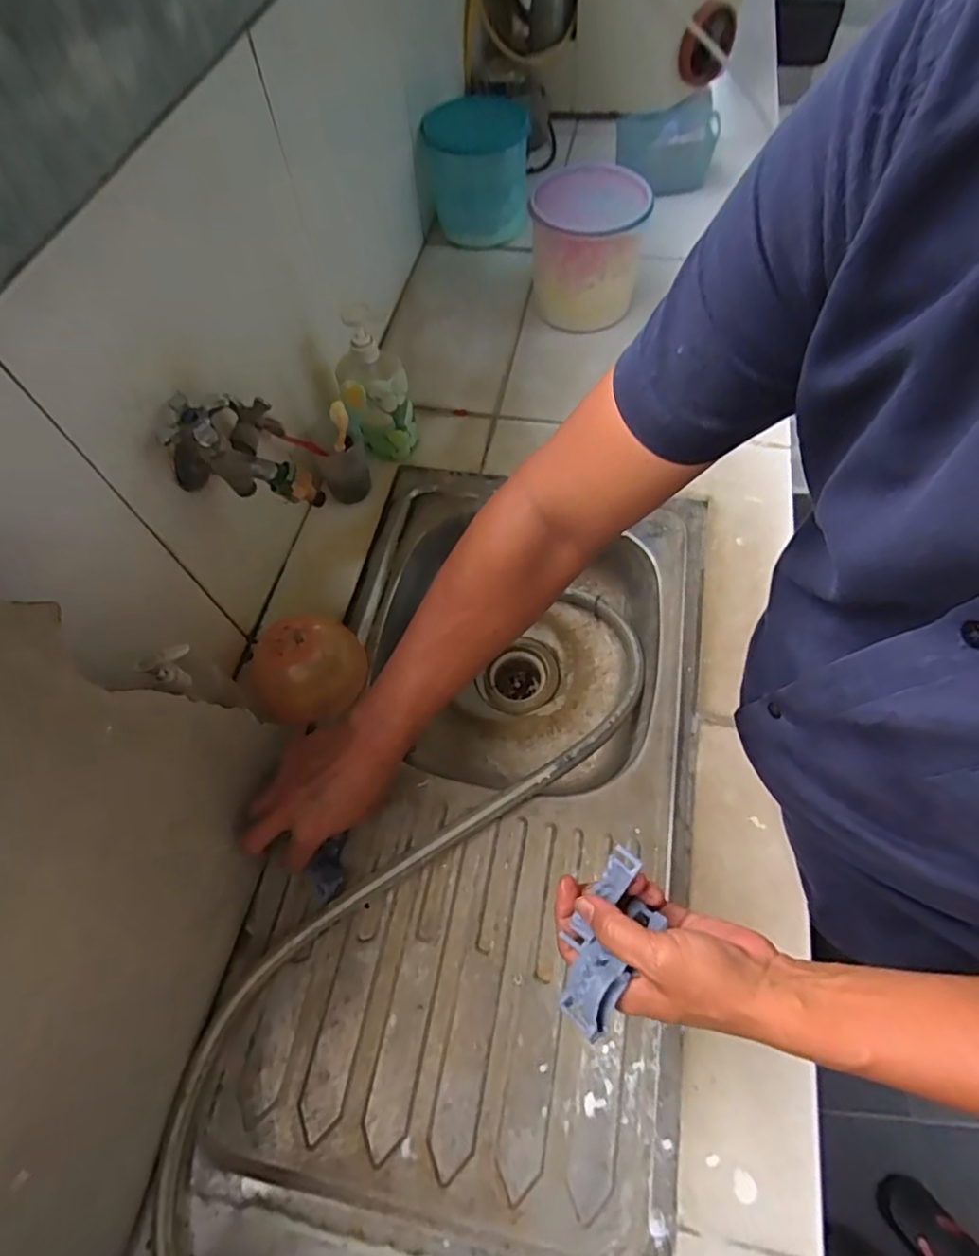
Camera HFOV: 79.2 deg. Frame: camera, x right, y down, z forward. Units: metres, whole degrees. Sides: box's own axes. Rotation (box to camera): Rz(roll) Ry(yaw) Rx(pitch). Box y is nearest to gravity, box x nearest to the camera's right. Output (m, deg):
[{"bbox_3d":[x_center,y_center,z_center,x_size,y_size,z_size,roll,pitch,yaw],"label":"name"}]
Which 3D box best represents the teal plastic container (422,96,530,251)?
[{"bbox_3d":[-0.018,-0.762,1.004,0.166,0.177,0.142,-3,62,1],"label":"teal plastic container"}]

